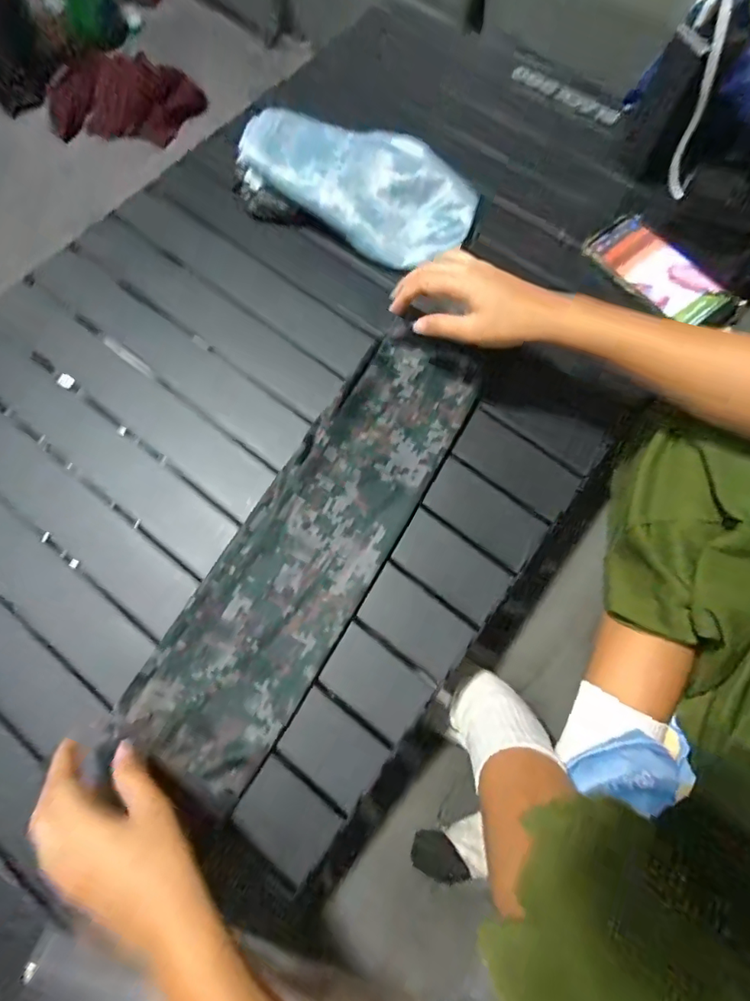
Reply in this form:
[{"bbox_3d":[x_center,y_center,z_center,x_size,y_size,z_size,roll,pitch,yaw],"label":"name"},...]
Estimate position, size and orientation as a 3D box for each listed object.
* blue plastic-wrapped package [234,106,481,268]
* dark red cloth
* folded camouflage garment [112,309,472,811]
[{"bbox_3d":[-0.015,-0.344,0.542,0.266,0.062,0.133,24,71,7],"label":"blue plastic-wrapped package"},{"bbox_3d":[-0.641,-1.035,1.268,0.363,0.178,0.036,-9,48,-18],"label":"dark red cloth"},{"bbox_3d":[-0.046,0.024,0.429,0.121,0.019,0.426,30,74,9],"label":"folded camouflage garment"}]

